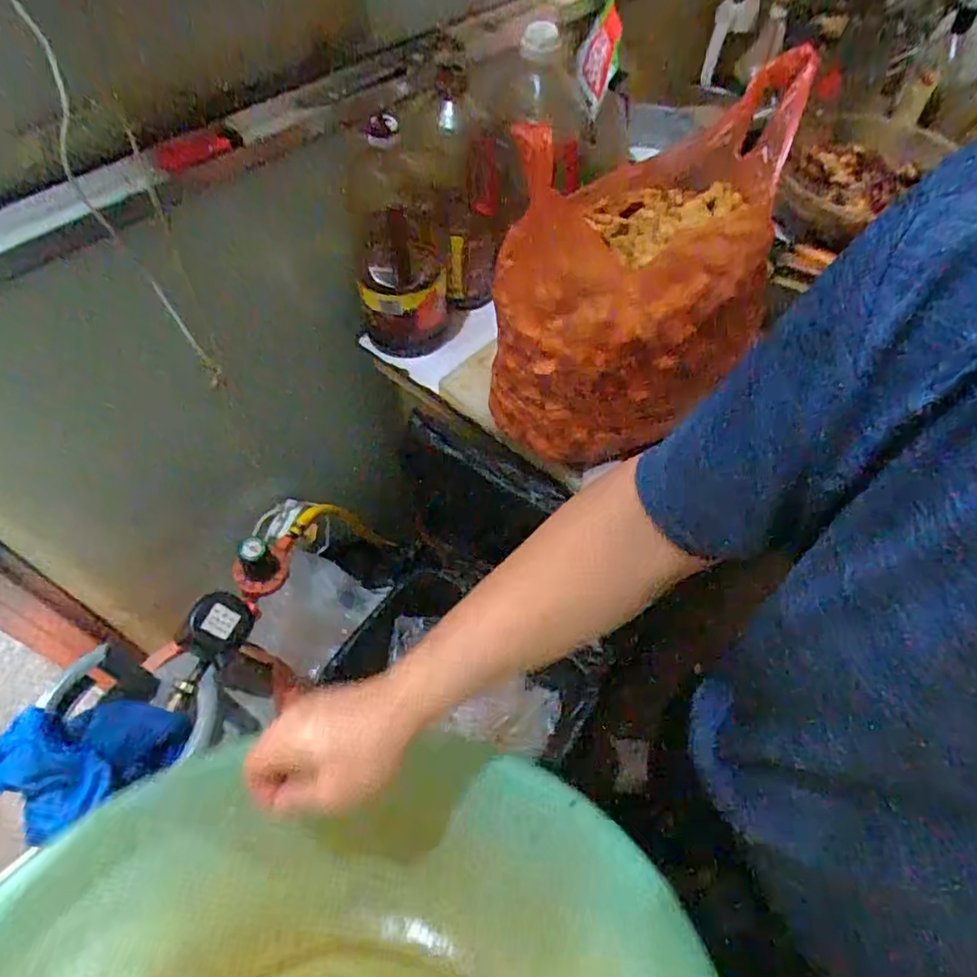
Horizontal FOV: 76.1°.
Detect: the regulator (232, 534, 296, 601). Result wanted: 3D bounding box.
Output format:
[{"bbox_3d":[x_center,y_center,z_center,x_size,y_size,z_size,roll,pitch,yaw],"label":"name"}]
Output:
[{"bbox_3d":[-0.280,0.085,0.784,0.054,0.069,0.094,33,61,20],"label":"regulator"}]

